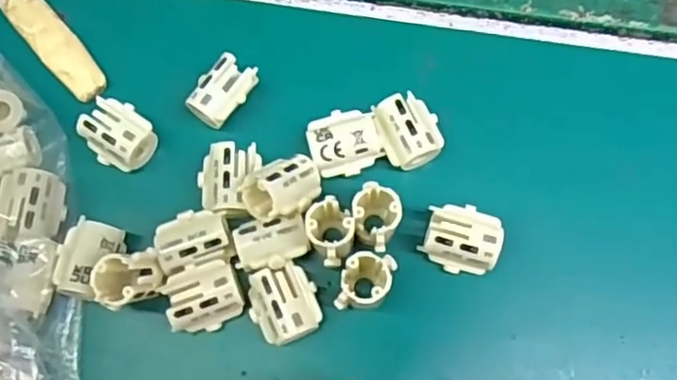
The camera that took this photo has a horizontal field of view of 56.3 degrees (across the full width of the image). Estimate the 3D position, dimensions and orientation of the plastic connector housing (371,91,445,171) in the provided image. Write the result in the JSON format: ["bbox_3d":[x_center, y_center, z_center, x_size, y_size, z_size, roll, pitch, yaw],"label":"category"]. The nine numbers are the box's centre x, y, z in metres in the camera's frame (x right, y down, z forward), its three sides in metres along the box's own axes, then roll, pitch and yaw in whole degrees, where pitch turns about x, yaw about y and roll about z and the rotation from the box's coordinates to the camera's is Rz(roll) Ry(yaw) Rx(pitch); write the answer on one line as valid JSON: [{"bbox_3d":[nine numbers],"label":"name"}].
[{"bbox_3d":[0.022,-0.018,0.203,0.019,0.014,0.022,-21,74,-5],"label":"plastic connector housing"}]

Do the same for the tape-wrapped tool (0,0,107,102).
[{"bbox_3d":[-0.100,-0.054,0.216,0.014,0.004,0.059,-41,77,-10],"label":"tape-wrapped tool"}]

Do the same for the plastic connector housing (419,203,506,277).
[{"bbox_3d":[0.038,0.015,0.194,0.022,0.014,0.018,17,75,6],"label":"plastic connector housing"}]

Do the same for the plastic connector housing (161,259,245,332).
[{"bbox_3d":[-0.039,0.032,0.189,0.022,0.014,0.018,-15,74,-3],"label":"plastic connector housing"}]

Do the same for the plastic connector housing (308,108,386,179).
[{"bbox_3d":[0.002,-0.014,0.203,0.022,0.014,0.019,-14,74,-3],"label":"plastic connector housing"}]

